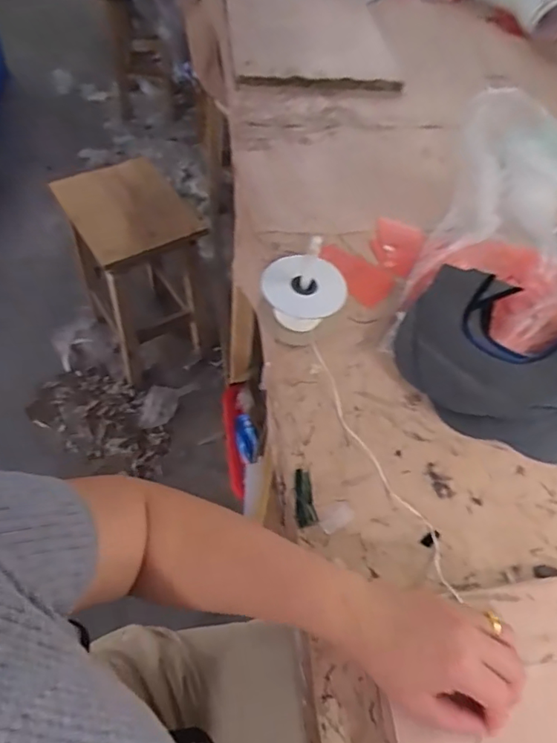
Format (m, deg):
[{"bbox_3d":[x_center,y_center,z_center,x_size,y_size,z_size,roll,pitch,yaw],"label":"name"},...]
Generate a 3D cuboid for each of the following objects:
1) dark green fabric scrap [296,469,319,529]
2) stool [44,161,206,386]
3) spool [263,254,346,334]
[{"bbox_3d":[0.024,0.115,0.499,0.016,0.009,0.054,-5,54,-9],"label":"dark green fabric scrap"},{"bbox_3d":[-0.348,-0.237,1.362,0.233,0.448,0.310,-29,61,-23],"label":"stool"},{"bbox_3d":[0.028,-0.087,0.610,0.090,0.060,0.078,12,53,4],"label":"spool"}]

